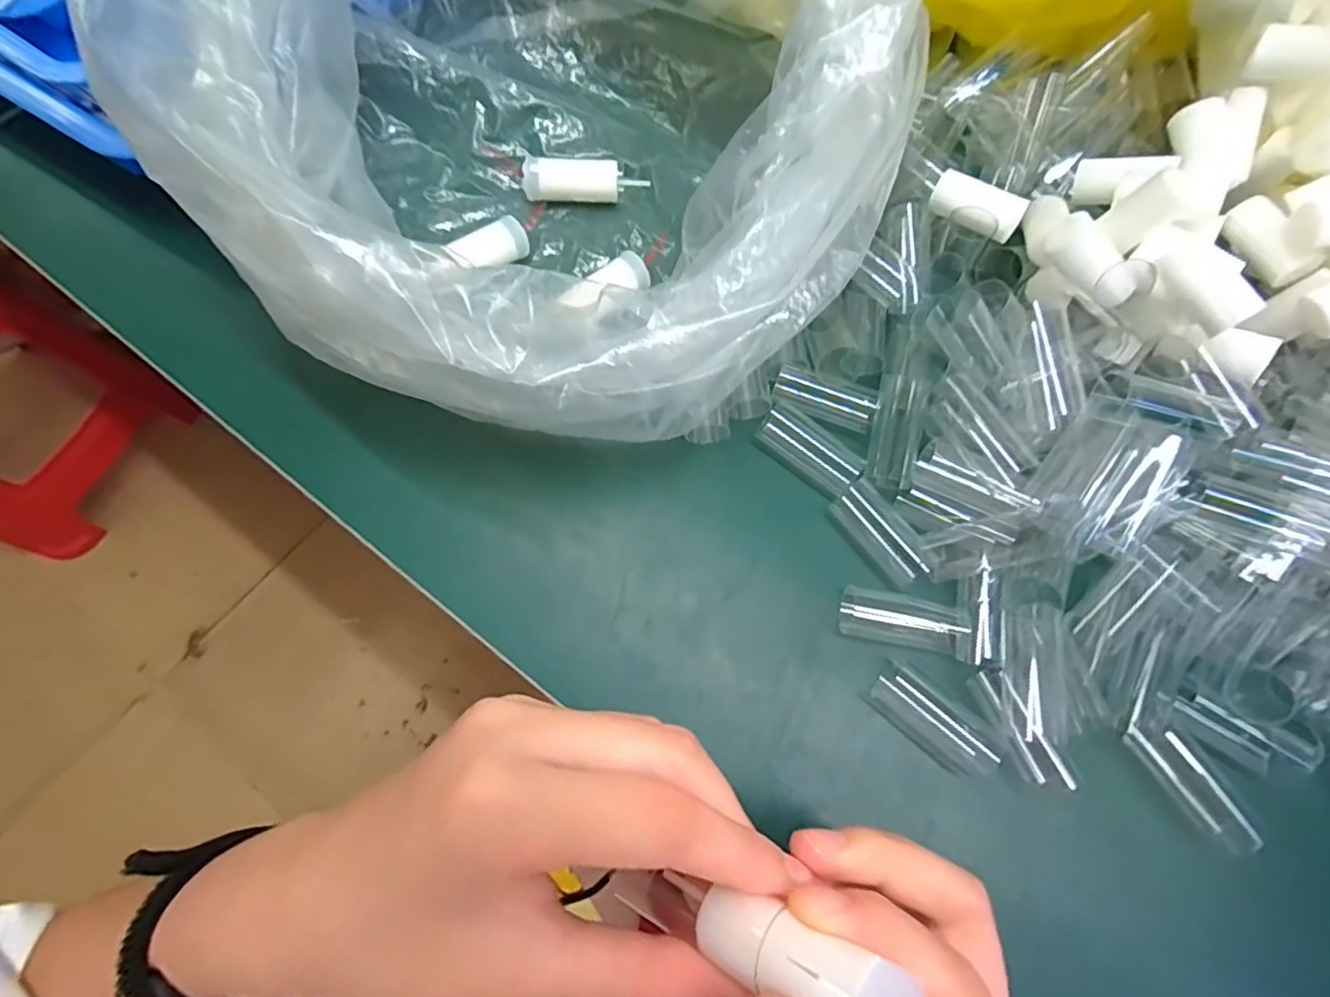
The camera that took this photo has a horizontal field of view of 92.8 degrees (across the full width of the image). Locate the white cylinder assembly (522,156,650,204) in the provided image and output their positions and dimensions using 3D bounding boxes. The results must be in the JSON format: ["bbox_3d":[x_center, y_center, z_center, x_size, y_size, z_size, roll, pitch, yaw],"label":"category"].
[{"bbox_3d":[-0.042,-0.167,0.333,0.062,0.017,0.016,-5,72,-4],"label":"white cylinder assembly"}]

